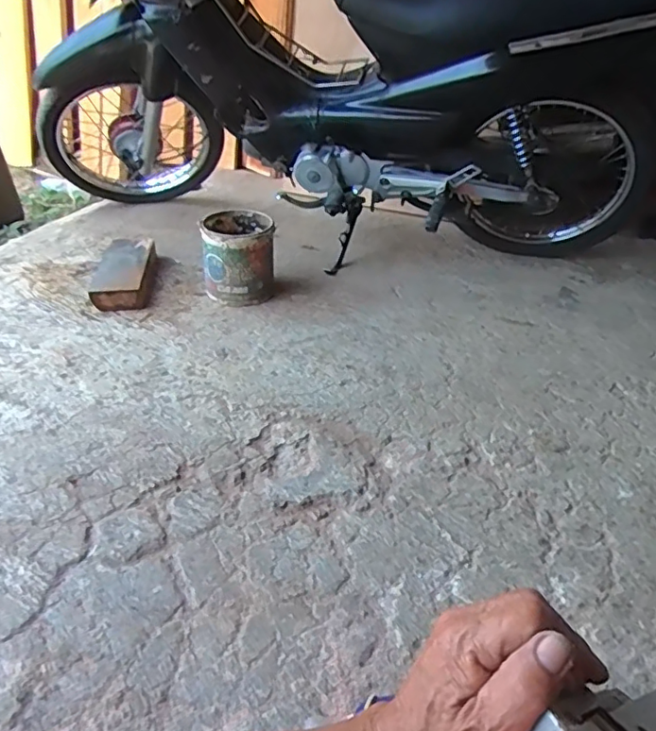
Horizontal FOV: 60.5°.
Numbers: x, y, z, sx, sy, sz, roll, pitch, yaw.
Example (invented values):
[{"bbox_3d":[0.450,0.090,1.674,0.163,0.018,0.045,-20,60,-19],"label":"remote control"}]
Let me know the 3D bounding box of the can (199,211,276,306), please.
[{"bbox_3d":[-0.234,-0.285,1.483,0.187,0.185,0.186,-6,37,-9],"label":"can"}]

